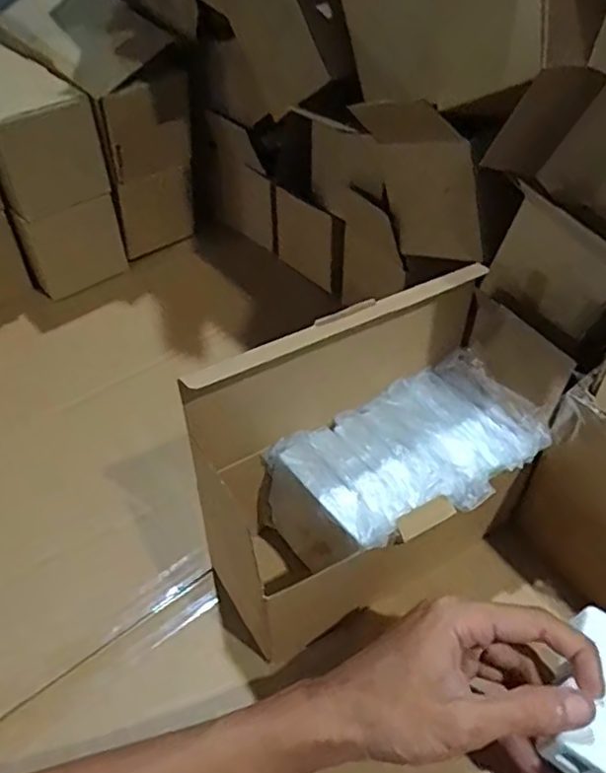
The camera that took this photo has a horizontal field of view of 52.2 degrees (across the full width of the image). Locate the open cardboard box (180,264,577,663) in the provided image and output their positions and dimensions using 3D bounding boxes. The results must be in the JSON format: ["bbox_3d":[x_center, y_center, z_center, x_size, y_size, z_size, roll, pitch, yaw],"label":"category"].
[{"bbox_3d":[0.059,0.047,0.405,0.245,0.185,0.111,-22,49,-19],"label":"open cardboard box"}]

